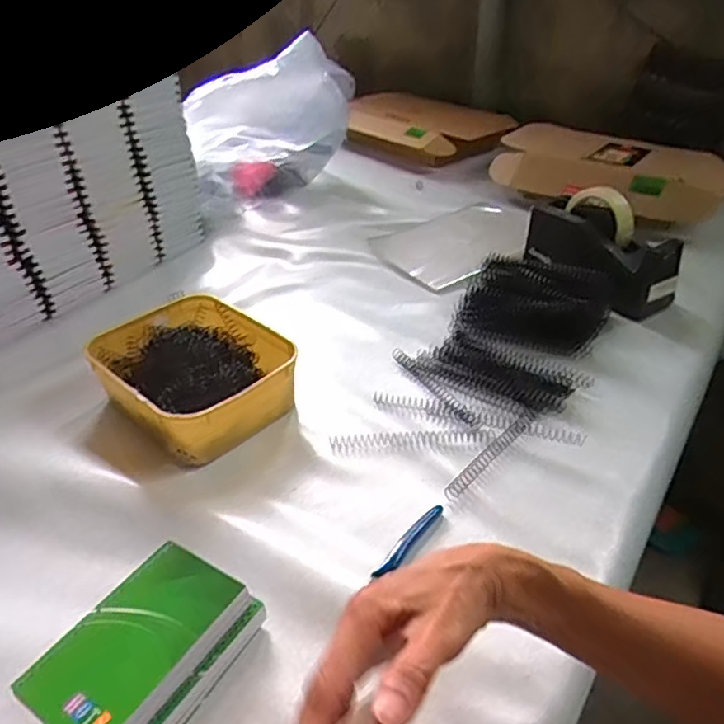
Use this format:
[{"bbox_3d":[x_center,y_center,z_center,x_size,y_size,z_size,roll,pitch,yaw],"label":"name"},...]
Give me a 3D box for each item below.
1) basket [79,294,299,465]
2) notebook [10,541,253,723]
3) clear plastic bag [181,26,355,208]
[{"bbox_3d":[-0.175,0.011,0.628,0.166,0.069,0.210,-31,44,-33],"label":"basket"},{"bbox_3d":[-0.147,0.182,0.395,0.085,0.013,0.128,21,41,28],"label":"notebook"},{"bbox_3d":[-0.157,-0.403,1.053,0.305,0.238,0.098,-24,41,-27],"label":"clear plastic bag"}]

